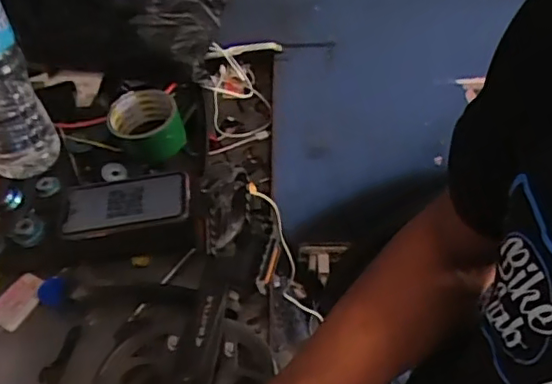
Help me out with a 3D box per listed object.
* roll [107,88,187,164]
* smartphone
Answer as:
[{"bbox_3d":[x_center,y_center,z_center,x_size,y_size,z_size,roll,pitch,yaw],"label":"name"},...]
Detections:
[{"bbox_3d":[-0.161,-0.082,0.741,0.084,0.058,0.081,-1,48,1],"label":"roll"},{"bbox_3d":[-0.174,0.010,0.694,0.146,0.010,0.079,-8,50,0],"label":"smartphone"}]

